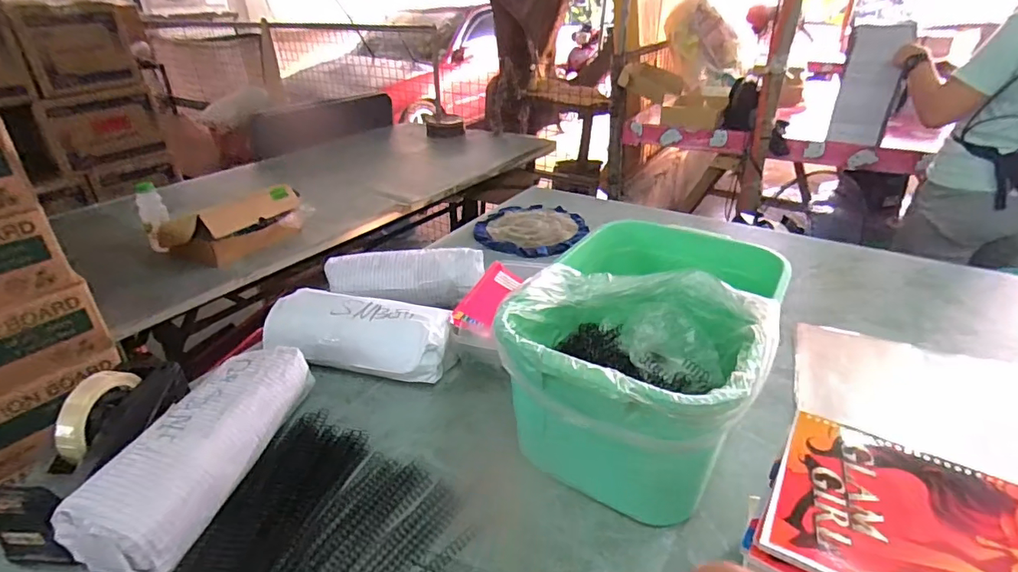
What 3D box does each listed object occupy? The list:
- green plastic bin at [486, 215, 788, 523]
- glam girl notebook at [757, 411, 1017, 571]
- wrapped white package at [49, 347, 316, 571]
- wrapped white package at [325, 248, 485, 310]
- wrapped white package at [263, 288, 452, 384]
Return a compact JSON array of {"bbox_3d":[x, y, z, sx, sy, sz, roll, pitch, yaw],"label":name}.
[{"bbox_3d":[0.154,0.088,0.586,0.240,0.195,0.323,18,36,30],"label":"green plastic bin"},{"bbox_3d":[0.293,0.168,0.342,0.198,0.009,0.149,17,35,31],"label":"glam girl notebook"},{"bbox_3d":[-0.329,0.171,0.554,0.107,0.068,0.258,5,31,12],"label":"wrapped white package"},{"bbox_3d":[-0.171,-0.013,0.836,0.256,0.072,0.080,-3,31,-1],"label":"wrapped white package"},{"bbox_3d":[-0.218,0.077,0.722,0.283,0.091,0.104,7,32,15],"label":"wrapped white package"}]

